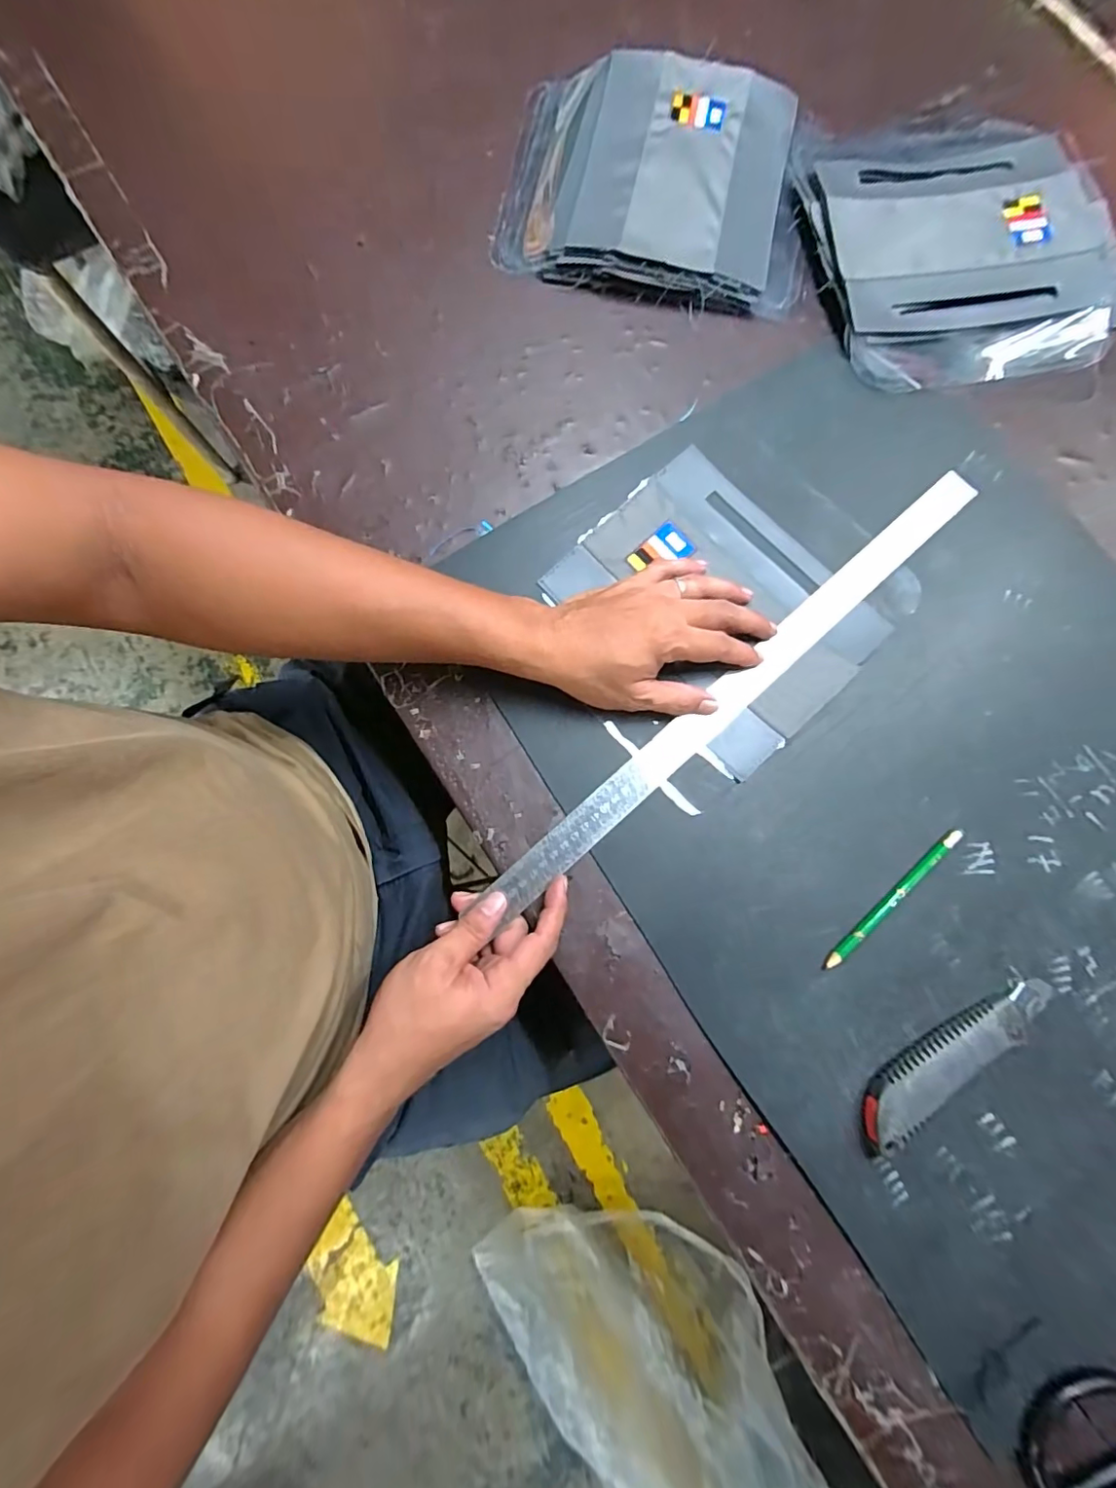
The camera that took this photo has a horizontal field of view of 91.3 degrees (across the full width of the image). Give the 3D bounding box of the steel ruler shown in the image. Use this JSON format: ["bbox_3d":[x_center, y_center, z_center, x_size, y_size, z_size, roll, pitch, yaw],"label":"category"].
[{"bbox_3d":[0.145,-0.051,0.413,0.485,0.009,0.026,-41,82,-7],"label":"steel ruler"}]

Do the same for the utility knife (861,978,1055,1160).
[{"bbox_3d":[0.262,0.204,0.353,0.160,0.018,0.042,-31,81,-6],"label":"utility knife"}]

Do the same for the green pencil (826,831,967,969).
[{"bbox_3d":[0.233,0.107,0.378,0.135,0.007,0.008,-40,82,-7],"label":"green pencil"}]

